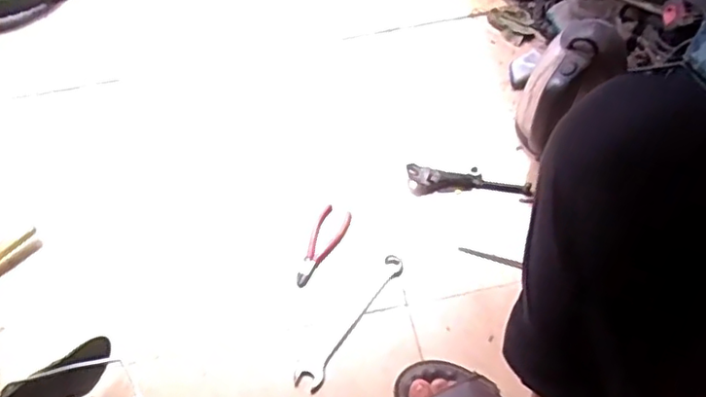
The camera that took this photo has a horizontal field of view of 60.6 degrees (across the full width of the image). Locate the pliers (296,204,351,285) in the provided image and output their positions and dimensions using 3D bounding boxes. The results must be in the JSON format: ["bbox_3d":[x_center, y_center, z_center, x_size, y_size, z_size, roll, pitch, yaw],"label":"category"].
[{"bbox_3d":[-0.050,0.073,0.946,0.049,0.016,0.139,20,60,15],"label":"pliers"}]

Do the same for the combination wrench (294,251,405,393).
[{"bbox_3d":[-0.002,0.173,0.880,0.041,0.012,0.235,29,63,20],"label":"combination wrench"}]

